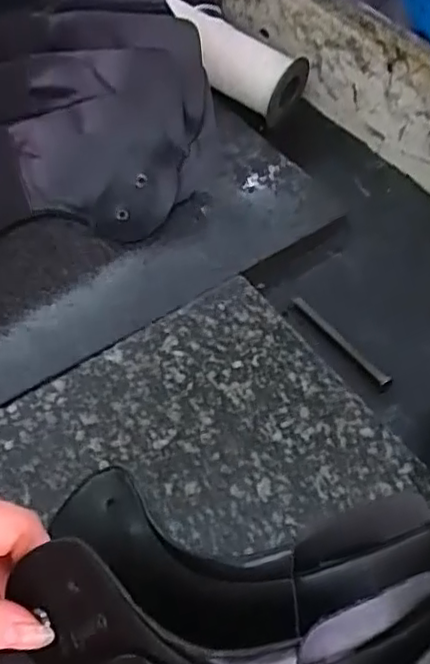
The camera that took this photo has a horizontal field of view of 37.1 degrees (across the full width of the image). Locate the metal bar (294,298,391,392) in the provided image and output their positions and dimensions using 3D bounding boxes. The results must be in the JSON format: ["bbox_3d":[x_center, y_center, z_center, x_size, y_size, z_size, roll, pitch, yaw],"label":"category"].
[{"bbox_3d":[0.081,0.006,0.411,0.008,0.007,0.083,-31,59,-21],"label":"metal bar"}]

